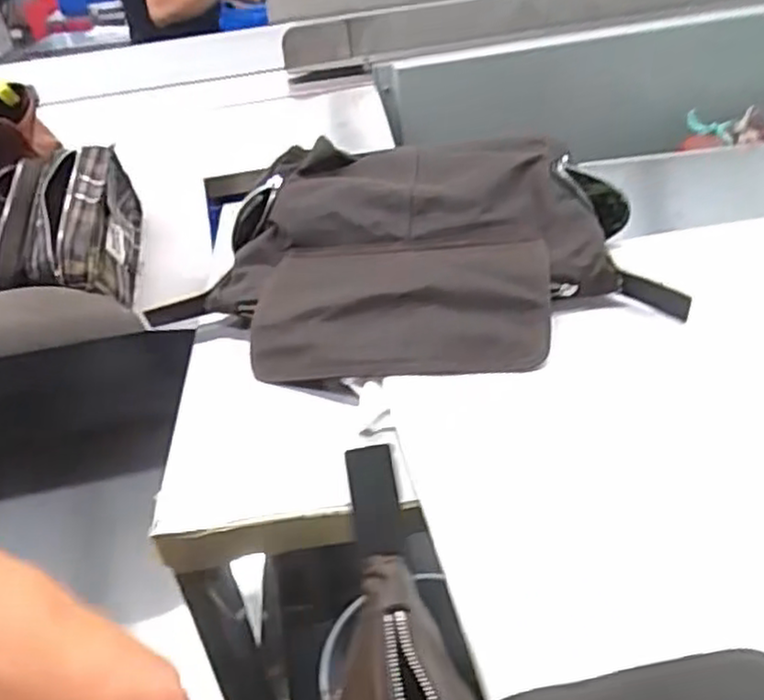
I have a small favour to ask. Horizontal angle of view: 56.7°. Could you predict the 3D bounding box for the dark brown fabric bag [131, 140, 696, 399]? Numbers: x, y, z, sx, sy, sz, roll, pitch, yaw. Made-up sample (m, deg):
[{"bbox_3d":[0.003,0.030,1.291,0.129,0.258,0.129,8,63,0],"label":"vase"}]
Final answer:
[{"bbox_3d":[0.028,-0.083,0.583,0.400,0.076,0.277,5,36,17],"label":"dark brown fabric bag"}]

